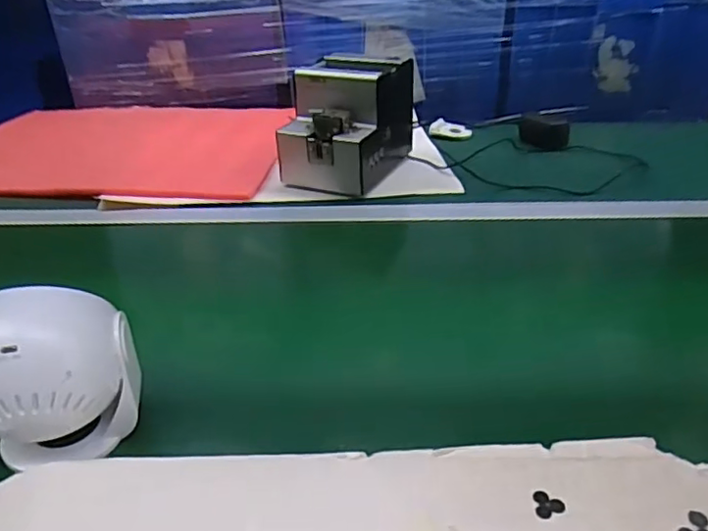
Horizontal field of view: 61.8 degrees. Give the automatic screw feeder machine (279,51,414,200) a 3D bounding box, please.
[{"bbox_3d":[-0.006,-0.201,0.827,0.121,0.145,0.183,13,33,22],"label":"automatic screw feeder machine"}]

